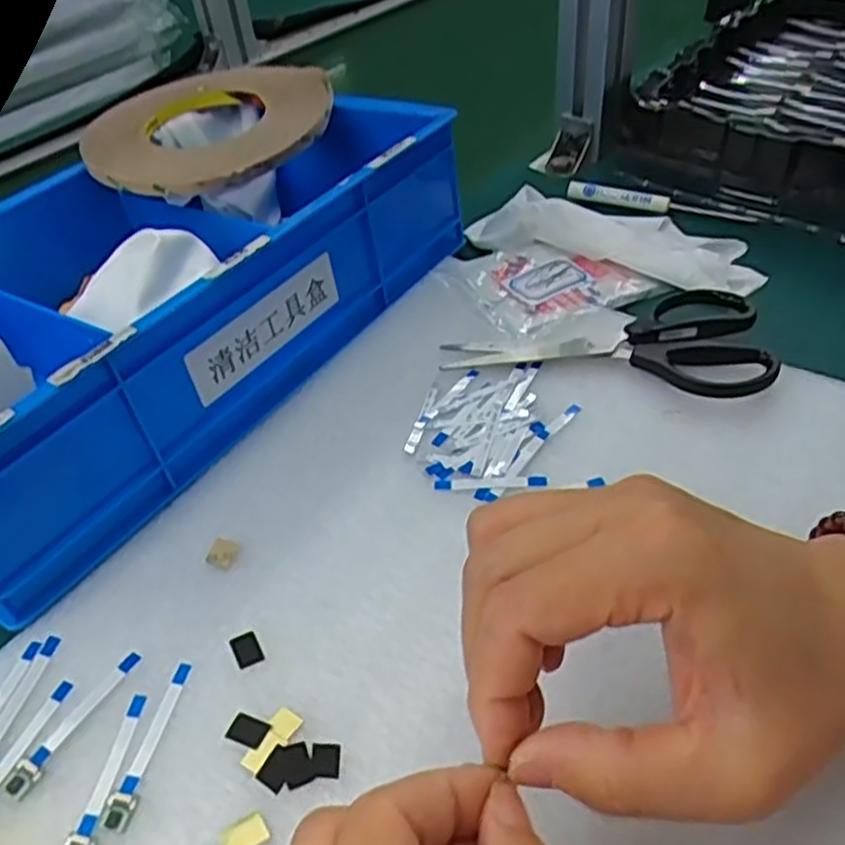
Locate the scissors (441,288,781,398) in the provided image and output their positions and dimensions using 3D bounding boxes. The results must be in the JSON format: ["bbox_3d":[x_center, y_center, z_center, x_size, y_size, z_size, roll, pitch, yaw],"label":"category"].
[{"bbox_3d":[0.096,-0.047,0.404,0.159,0.013,0.076,5,46,10],"label":"scissors"}]

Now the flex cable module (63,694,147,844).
[{"bbox_3d":[-0.109,0.123,0.265,0.010,0.004,0.060,5,46,10],"label":"flex cable module"}]

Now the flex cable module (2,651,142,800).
[{"bbox_3d":[-0.127,0.109,0.281,0.010,0.004,0.060,21,50,23],"label":"flex cable module"}]

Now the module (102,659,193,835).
[{"bbox_3d":[-0.097,0.113,0.273,0.009,0.004,0.059,7,46,11],"label":"module"}]

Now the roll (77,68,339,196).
[{"bbox_3d":[-0.134,-0.185,0.480,0.146,0.014,0.145,-3,49,4],"label":"roll"}]

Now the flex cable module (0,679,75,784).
[{"bbox_3d":[-0.146,0.118,0.271,0.010,0.004,0.060,16,48,19],"label":"flex cable module"}]

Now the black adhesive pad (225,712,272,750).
[{"bbox_3d":[-0.063,0.110,0.273,0.014,0.004,0.010,15,48,18],"label":"black adhesive pad"}]

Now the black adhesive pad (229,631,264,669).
[{"bbox_3d":[-0.069,0.088,0.297,0.010,0.004,0.014,-23,48,-18],"label":"black adhesive pad"}]

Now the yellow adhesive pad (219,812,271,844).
[{"bbox_3d":[-0.058,0.134,0.248,0.015,0.004,0.010,-26,49,-20],"label":"yellow adhesive pad"}]

